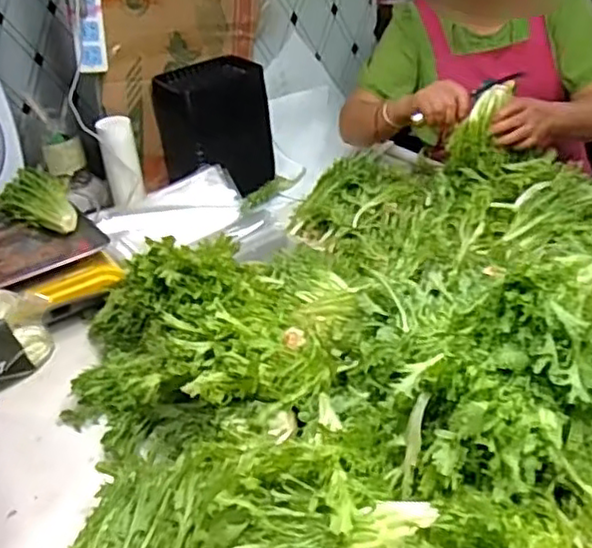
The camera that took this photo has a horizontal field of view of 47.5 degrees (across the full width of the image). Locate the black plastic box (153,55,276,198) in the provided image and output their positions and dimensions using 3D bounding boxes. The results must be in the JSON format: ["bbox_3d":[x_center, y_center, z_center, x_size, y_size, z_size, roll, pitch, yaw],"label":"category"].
[{"bbox_3d":[-0.158,-0.298,1.353,0.183,0.218,0.172,-26,38,-30],"label":"black plastic box"}]

